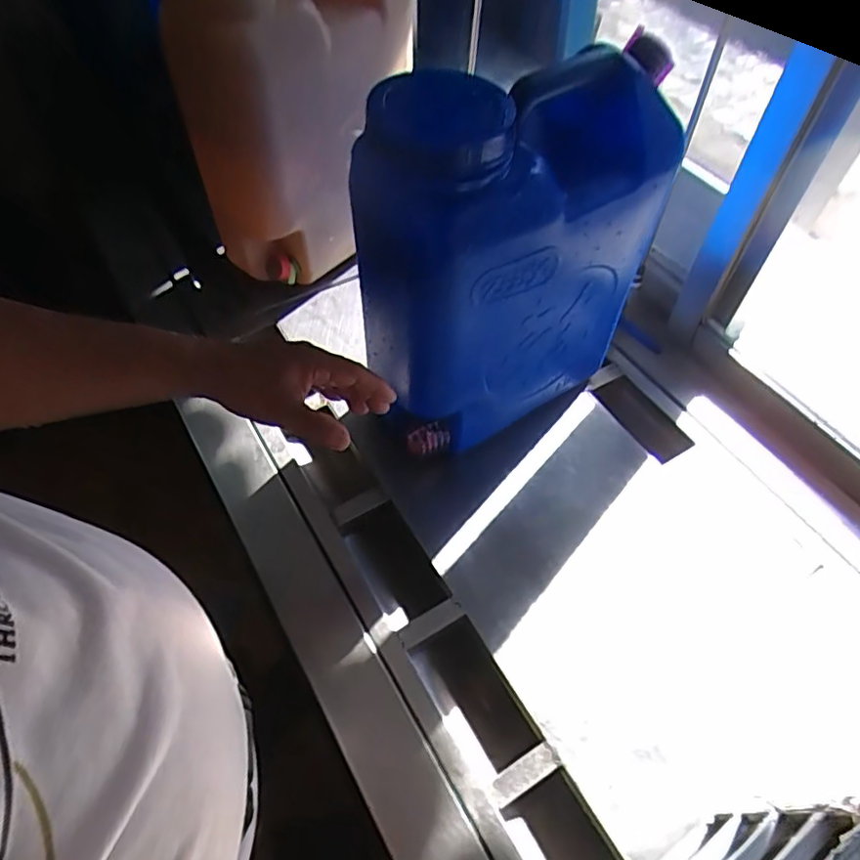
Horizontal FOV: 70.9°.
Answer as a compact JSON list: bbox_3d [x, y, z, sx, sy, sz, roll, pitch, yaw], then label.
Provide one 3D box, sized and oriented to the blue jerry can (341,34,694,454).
[{"bbox_3d":[0.096,-0.178,0.680,0.322,0.393,0.162,-35,62,-23],"label":"blue jerry can"}]

